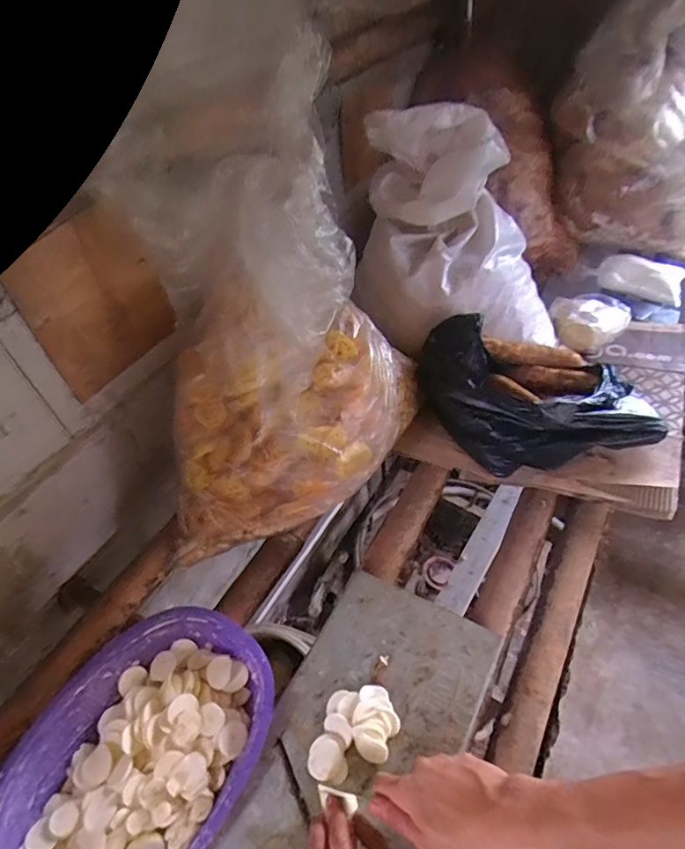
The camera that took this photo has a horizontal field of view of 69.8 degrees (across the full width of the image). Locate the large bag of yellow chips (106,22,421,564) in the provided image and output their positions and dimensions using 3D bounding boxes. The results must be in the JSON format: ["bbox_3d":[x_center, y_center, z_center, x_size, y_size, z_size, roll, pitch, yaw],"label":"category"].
[{"bbox_3d":[-0.087,-0.112,0.635,0.360,0.512,0.290,-1,46,6],"label":"large bag of yellow chips"}]

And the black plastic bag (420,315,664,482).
[{"bbox_3d":[0.298,-0.055,0.778,0.321,0.143,0.219,-9,46,-2],"label":"black plastic bag"}]

